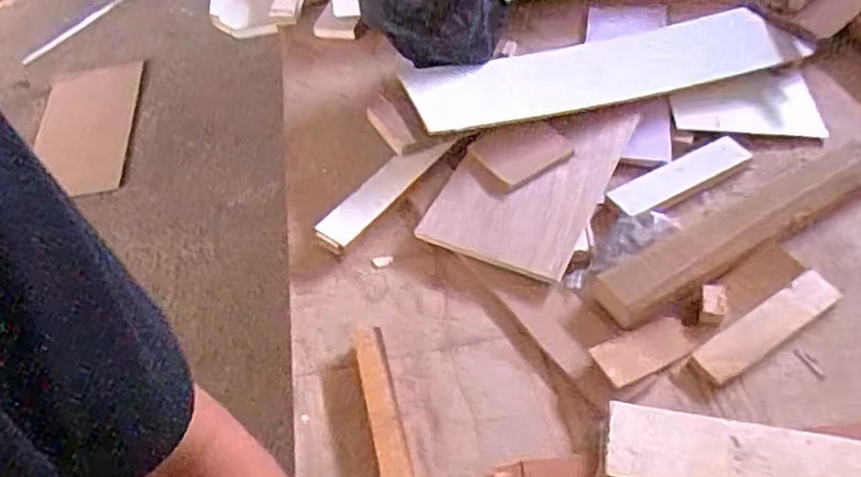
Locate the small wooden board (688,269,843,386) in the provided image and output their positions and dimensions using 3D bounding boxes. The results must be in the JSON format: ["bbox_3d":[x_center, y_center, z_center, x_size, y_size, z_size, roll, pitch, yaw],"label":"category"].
[{"bbox_3d":[0.331,0.084,0.677,0.176,0.011,0.040,-30,55,-17],"label":"small wooden board"}]

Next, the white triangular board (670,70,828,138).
[{"bbox_3d":[0.393,-0.168,0.874,0.170,0.015,0.103,-7,51,0],"label":"white triangular board"}]

